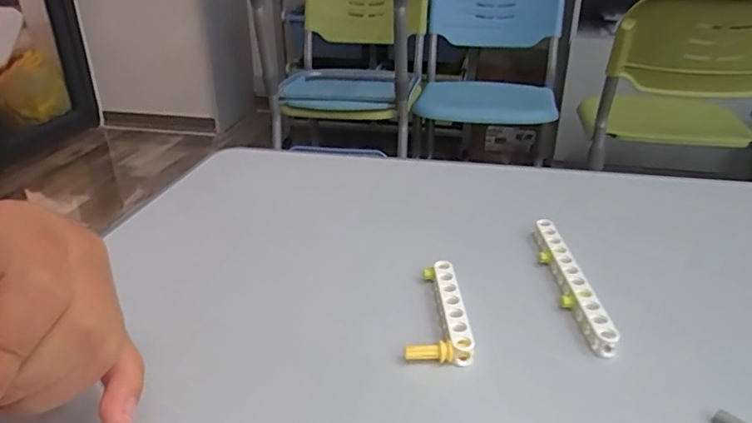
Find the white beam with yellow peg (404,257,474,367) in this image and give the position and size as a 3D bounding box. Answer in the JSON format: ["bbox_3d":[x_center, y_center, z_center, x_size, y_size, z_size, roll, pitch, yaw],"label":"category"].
[{"bbox_3d":[0.029,0.046,0.265,0.028,0.012,0.064,1,27,3],"label":"white beam with yellow peg"}]

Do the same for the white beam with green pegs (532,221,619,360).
[{"bbox_3d":[0.098,0.034,0.283,0.013,0.014,0.101,-1,27,-2],"label":"white beam with green pegs"}]

